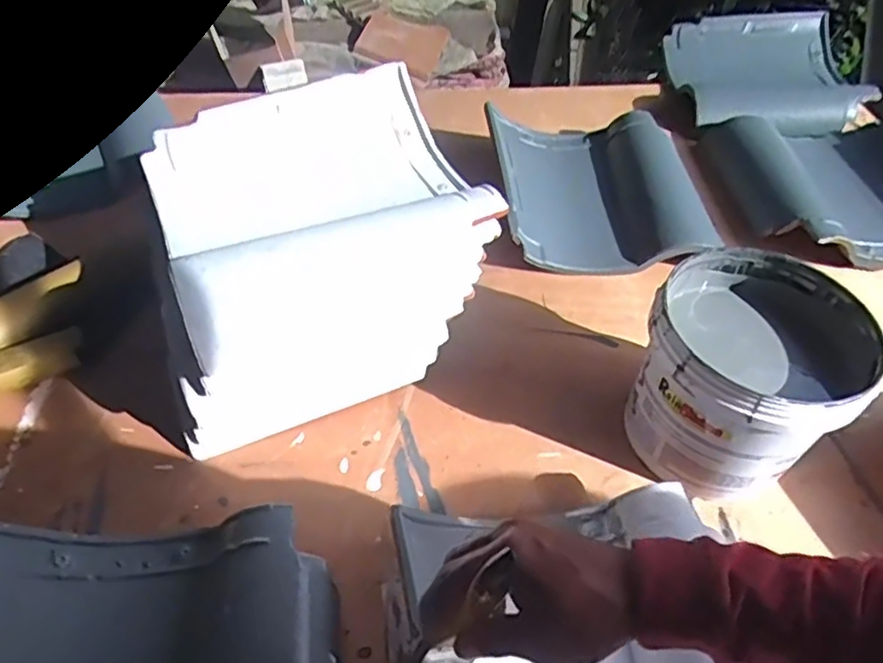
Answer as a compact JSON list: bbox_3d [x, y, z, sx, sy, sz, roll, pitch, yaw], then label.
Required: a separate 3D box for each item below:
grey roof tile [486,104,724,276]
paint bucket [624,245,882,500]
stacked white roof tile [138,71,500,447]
[{"bbox_3d":[0.228,-0.214,0.979,0.334,0.095,0.347,10,41,1],"label":"grey roof tile"},{"bbox_3d":[0.289,0.050,0.654,0.187,0.178,0.170,5,41,-4],"label":"paint bucket"},{"bbox_3d":[-0.138,-0.087,0.739,0.313,0.248,0.301,-12,45,-22],"label":"stacked white roof tile"}]

